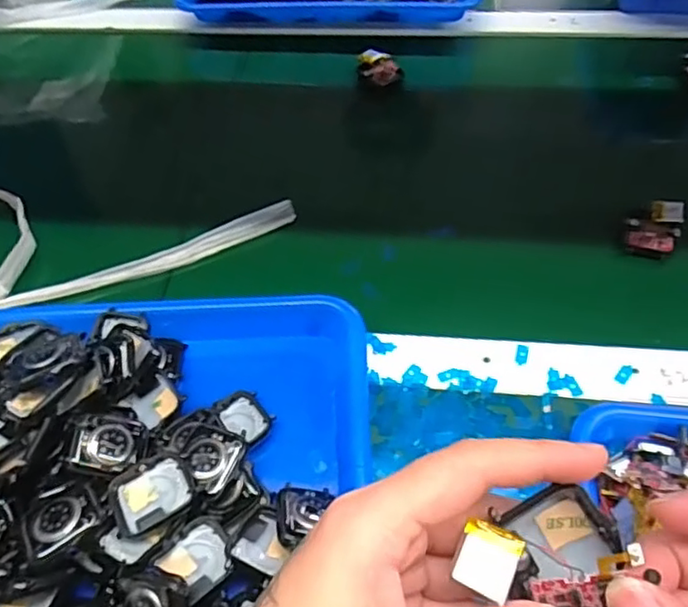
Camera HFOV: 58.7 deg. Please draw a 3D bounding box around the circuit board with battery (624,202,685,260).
[{"bbox_3d":[0.244,-0.061,0.482,0.038,0.016,0.053,26,61,21],"label":"circuit board with battery"}]

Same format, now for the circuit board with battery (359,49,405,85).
[{"bbox_3d":[0.037,-0.240,0.624,0.036,0.009,0.044,-24,73,-9],"label":"circuit board with battery"}]

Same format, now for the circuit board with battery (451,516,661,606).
[{"bbox_3d":[0.063,0.084,0.194,0.051,0.019,0.022,7,56,11],"label":"circuit board with battery"}]

